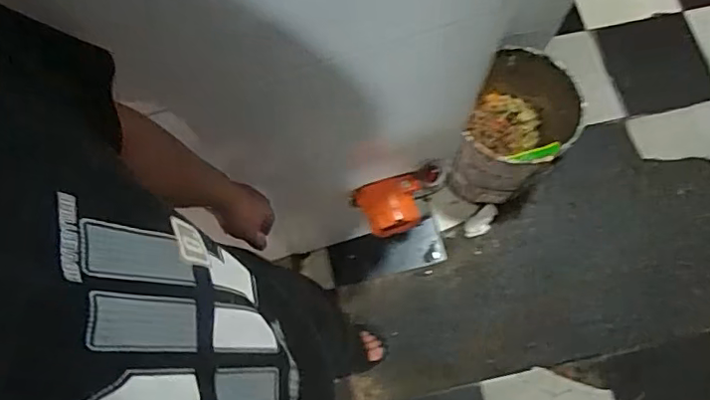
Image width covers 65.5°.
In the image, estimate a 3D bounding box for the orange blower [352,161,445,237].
[{"bbox_3d":[0.091,0.006,1.079,0.172,0.107,0.088,-16,73,-3],"label":"orange blower"}]

